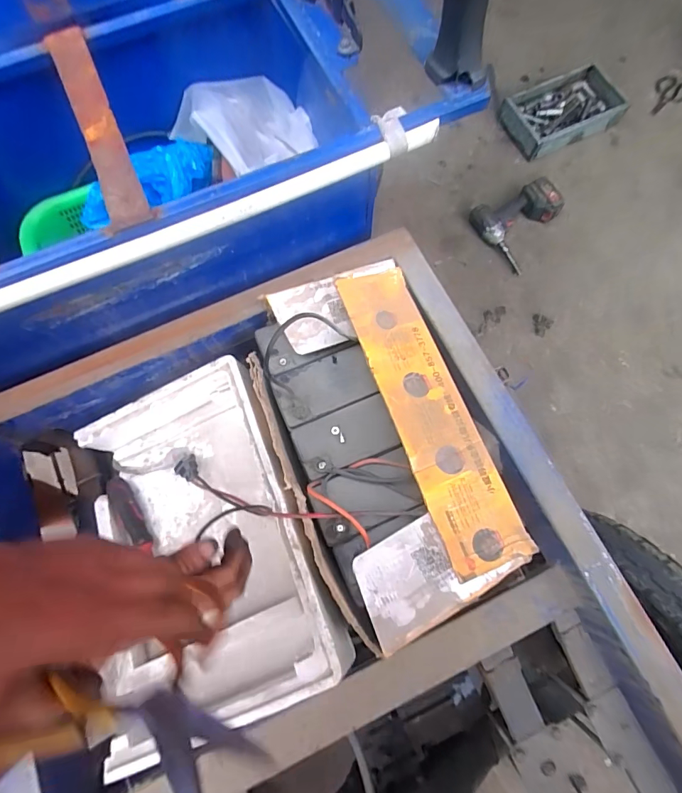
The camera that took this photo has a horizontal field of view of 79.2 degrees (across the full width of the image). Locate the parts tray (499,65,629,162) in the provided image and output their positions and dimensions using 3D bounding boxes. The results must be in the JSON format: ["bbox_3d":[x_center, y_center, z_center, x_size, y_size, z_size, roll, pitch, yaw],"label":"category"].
[{"bbox_3d":[0.683,-0.906,1.311,0.347,0.090,0.226,-21,73,-7],"label":"parts tray"}]

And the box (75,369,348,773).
[{"bbox_3d":[-0.188,0.176,0.532,0.264,0.150,0.403,-23,73,-7],"label":"box"}]

